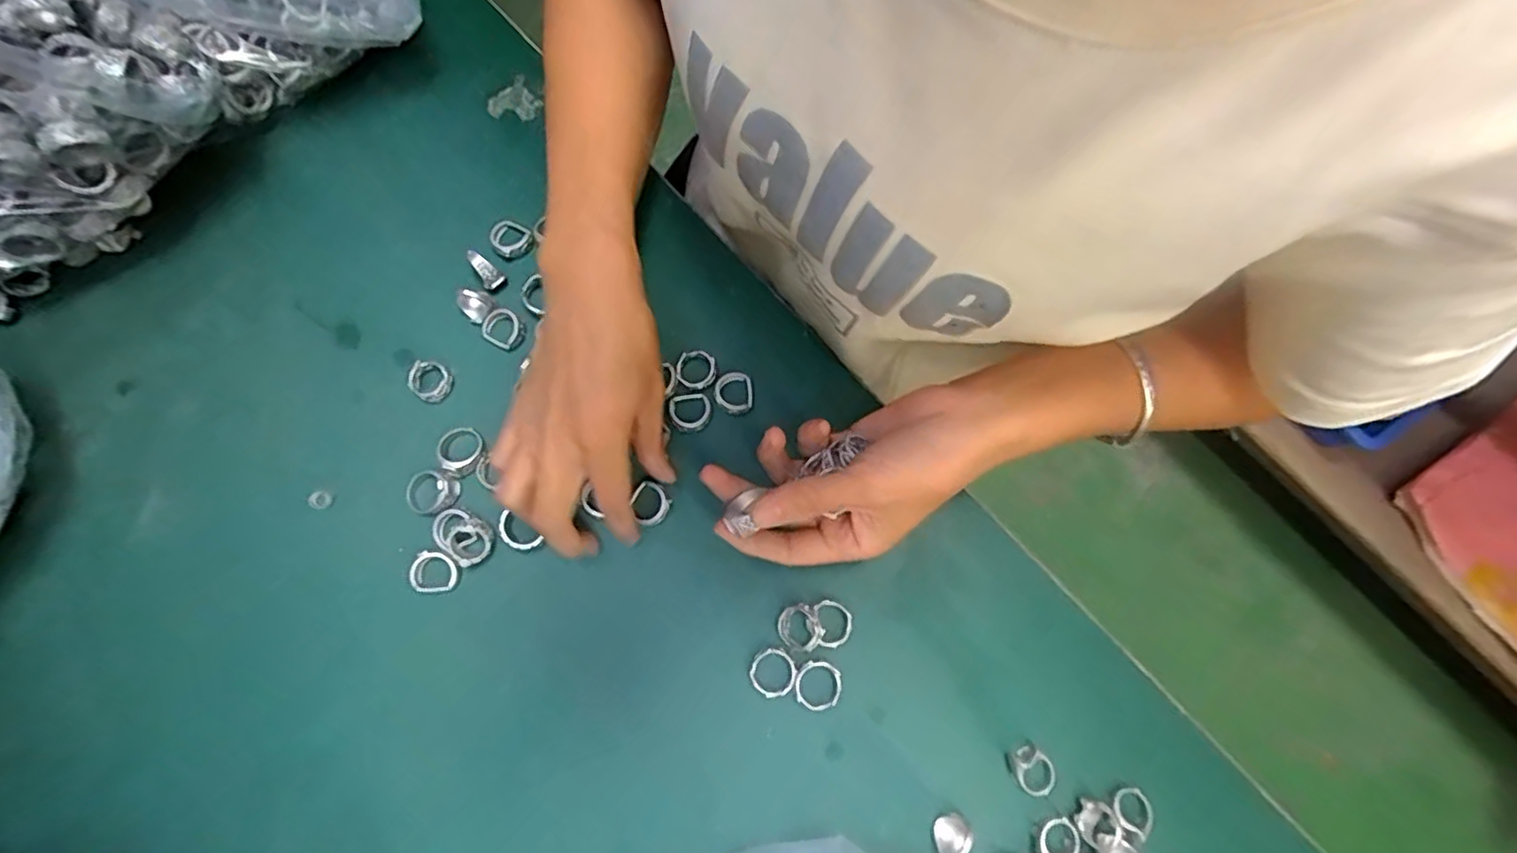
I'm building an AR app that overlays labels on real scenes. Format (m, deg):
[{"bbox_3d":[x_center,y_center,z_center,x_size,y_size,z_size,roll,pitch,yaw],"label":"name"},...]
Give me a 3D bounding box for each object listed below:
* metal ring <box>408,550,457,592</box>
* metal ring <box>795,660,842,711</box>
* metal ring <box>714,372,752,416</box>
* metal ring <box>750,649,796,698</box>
[{"bbox_3d":[-0.175,0.079,0.344,0.024,0.004,0.021,12,87,-8],"label":"metal ring"},{"bbox_3d":[0.031,0.134,0.331,0.023,0.011,0.024,0,76,-1],"label":"metal ring"},{"bbox_3d":[-0.014,-0.020,0.367,0.021,0.008,0.025,-7,76,-7],"label":"metal ring"},{"bbox_3d":[0.008,0.128,0.333,0.023,0.011,0.023,0,76,-1],"label":"metal ring"}]

